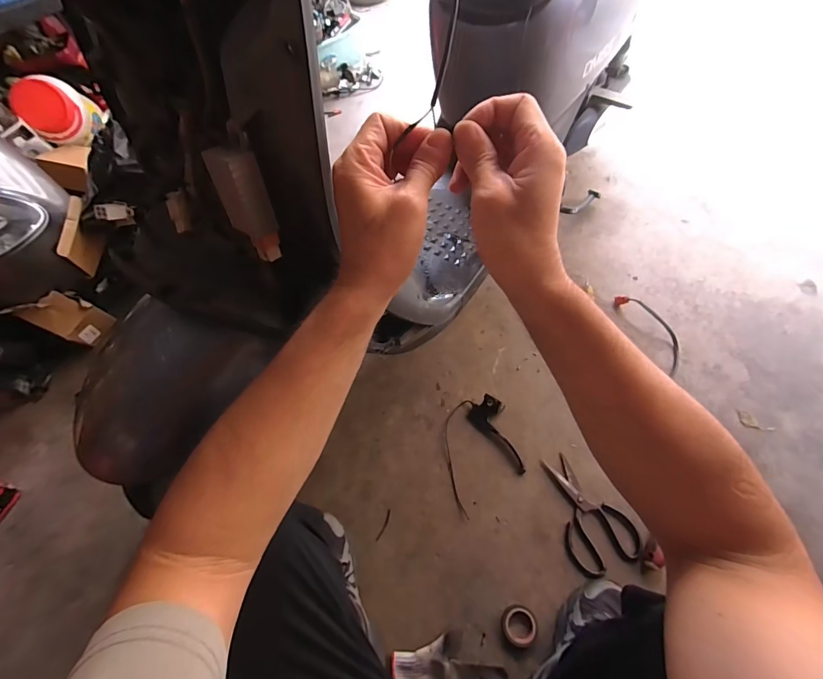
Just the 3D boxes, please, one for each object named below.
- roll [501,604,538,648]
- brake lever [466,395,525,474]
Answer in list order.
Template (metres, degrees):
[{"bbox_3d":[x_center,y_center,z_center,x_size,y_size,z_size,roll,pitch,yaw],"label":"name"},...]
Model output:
[{"bbox_3d":[0.188,0.501,0.672,0.057,0.025,0.059,-3,59,5],"label":"roll"},{"bbox_3d":[0.197,0.194,0.824,0.073,0.053,0.177,-37,62,-14],"label":"brake lever"}]

